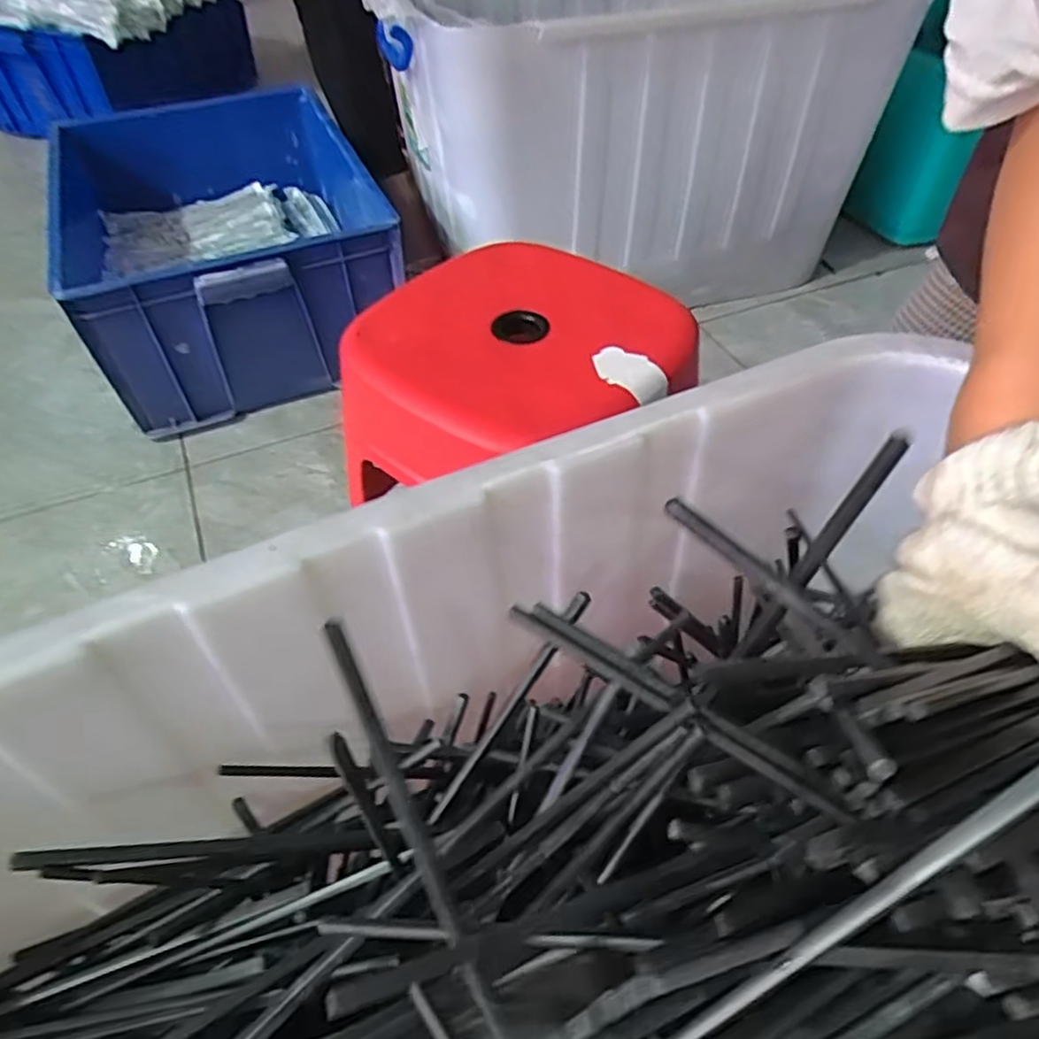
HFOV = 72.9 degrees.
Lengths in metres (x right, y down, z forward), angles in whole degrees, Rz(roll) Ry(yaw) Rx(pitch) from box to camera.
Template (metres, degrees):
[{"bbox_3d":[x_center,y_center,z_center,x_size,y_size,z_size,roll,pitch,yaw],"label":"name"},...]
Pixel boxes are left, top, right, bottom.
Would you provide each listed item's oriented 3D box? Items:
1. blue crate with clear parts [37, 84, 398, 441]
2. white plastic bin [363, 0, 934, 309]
[{"bbox_3d":[-0.441,-0.412,1.074,0.432,0.231,0.538,-19,52,-15],"label":"blue crate with clear parts"},{"bbox_3d":[0.138,-0.645,1.106,0.677,0.404,0.534,-17,51,-14],"label":"white plastic bin"}]

